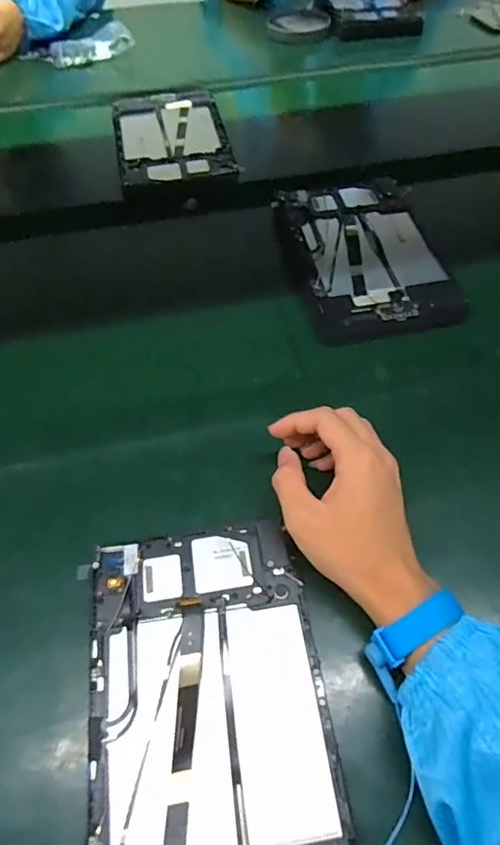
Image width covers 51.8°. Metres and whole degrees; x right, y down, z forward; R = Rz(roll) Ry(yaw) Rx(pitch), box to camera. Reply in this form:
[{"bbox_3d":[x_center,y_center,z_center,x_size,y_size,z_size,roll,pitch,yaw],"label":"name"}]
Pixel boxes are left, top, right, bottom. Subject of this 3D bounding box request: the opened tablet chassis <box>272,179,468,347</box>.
[{"bbox_3d":[0.129,-0.189,0.576,0.153,0.012,0.243,-7,56,-2],"label":"opened tablet chassis"}]

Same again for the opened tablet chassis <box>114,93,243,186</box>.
[{"bbox_3d":[-0.112,-0.402,0.726,0.158,0.014,0.264,-11,56,-6],"label":"opened tablet chassis"}]

